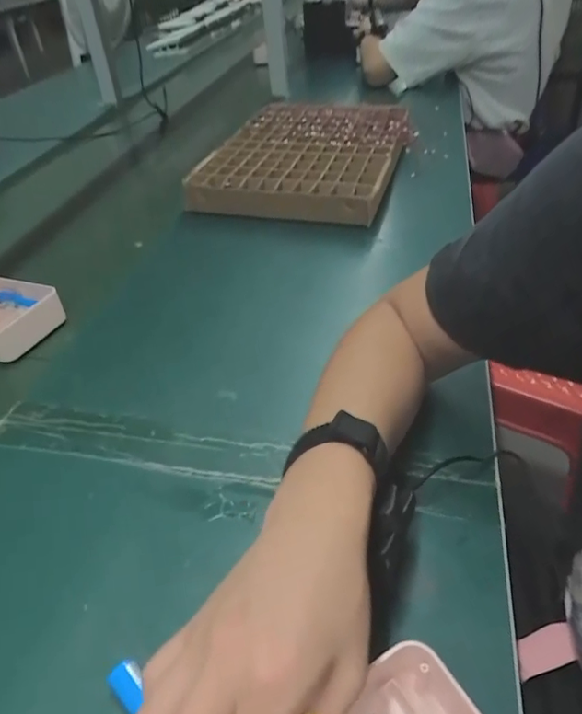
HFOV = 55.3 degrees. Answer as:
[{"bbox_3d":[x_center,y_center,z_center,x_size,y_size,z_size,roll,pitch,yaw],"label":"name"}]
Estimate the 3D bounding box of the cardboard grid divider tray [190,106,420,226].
[{"bbox_3d":[0.037,-0.356,0.966,0.301,0.046,0.437,9,41,16],"label":"cardboard grid divider tray"}]

